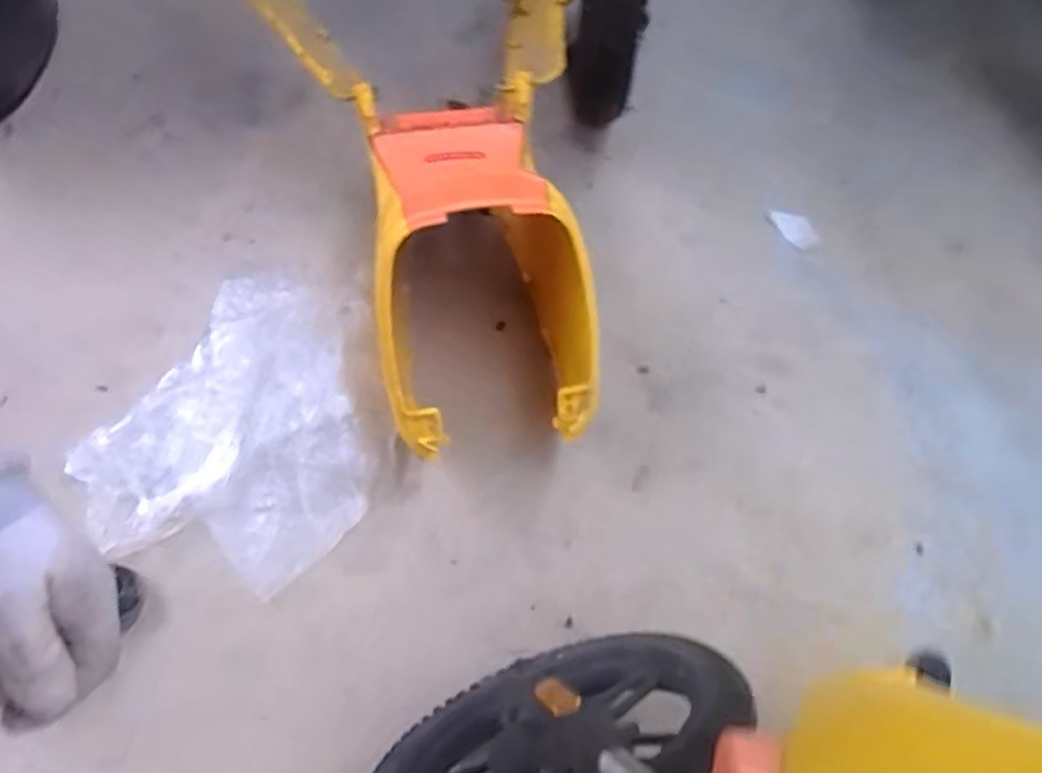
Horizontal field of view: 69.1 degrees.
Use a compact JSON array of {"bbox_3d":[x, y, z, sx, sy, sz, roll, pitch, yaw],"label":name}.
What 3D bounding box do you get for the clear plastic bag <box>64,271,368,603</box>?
[{"bbox_3d":[-0.363,0.057,1.010,0.344,0.104,0.408,29,66,14],"label":"clear plastic bag"}]

